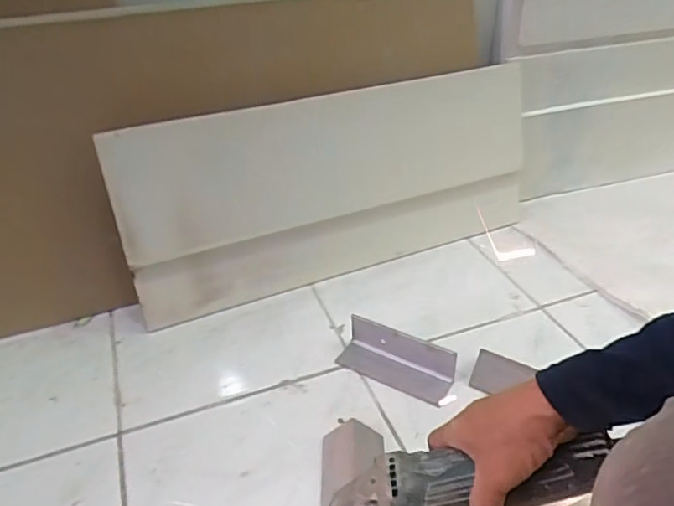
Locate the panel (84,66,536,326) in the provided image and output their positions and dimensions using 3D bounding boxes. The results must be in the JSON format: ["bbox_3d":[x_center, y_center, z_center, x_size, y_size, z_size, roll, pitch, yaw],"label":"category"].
[{"bbox_3d":[0.015,-0.108,0.876,0.685,0.284,0.053,-16,20,-21],"label":"panel"}]

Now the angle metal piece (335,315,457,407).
[{"bbox_3d":[0.075,0.135,0.715,0.151,0.047,0.060,18,39,27],"label":"angle metal piece"}]

